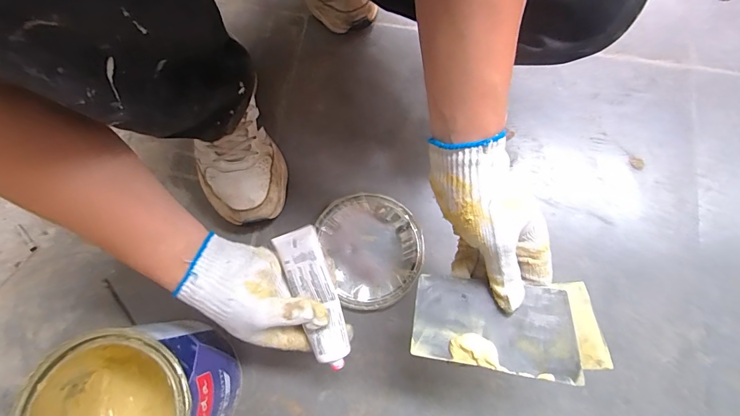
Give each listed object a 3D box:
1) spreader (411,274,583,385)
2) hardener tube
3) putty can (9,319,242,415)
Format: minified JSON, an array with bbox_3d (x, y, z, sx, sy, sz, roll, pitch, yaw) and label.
[{"bbox_3d":[0.105,0.102,0.327,0.134,0.006,0.073,2,69,22],"label":"spreader"},{"bbox_3d":[-0.056,0.092,0.379,0.046,0.023,0.143,-20,86,-4],"label":"hardener tube"},{"bbox_3d":[-0.244,0.208,0.399,0.154,0.140,0.160,0,76,1],"label":"putty can"}]

